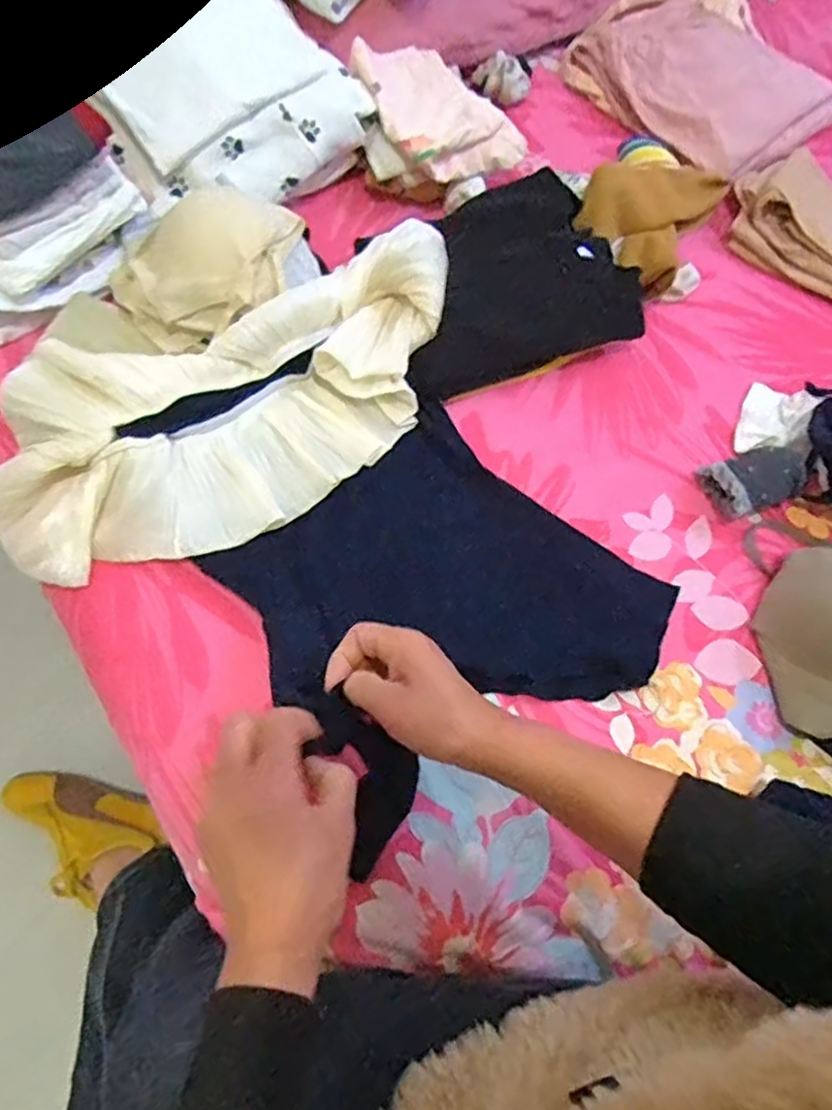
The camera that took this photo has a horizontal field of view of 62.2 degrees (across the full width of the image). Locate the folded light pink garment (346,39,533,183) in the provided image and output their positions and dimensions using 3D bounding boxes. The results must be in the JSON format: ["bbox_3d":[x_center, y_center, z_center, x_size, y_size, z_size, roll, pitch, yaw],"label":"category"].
[{"bbox_3d":[0.023,-0.483,0.746,0.134,0.055,0.165,-27,71,-14],"label":"folded light pink garment"}]

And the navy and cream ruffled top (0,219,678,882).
[{"bbox_3d":[-0.096,-0.048,0.586,0.434,0.089,0.528,-30,72,-15],"label":"navy and cream ruffled top"}]

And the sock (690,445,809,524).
[{"bbox_3d":[0.306,-0.067,0.624,0.070,0.052,0.057,-19,69,-11],"label":"sock"}]

